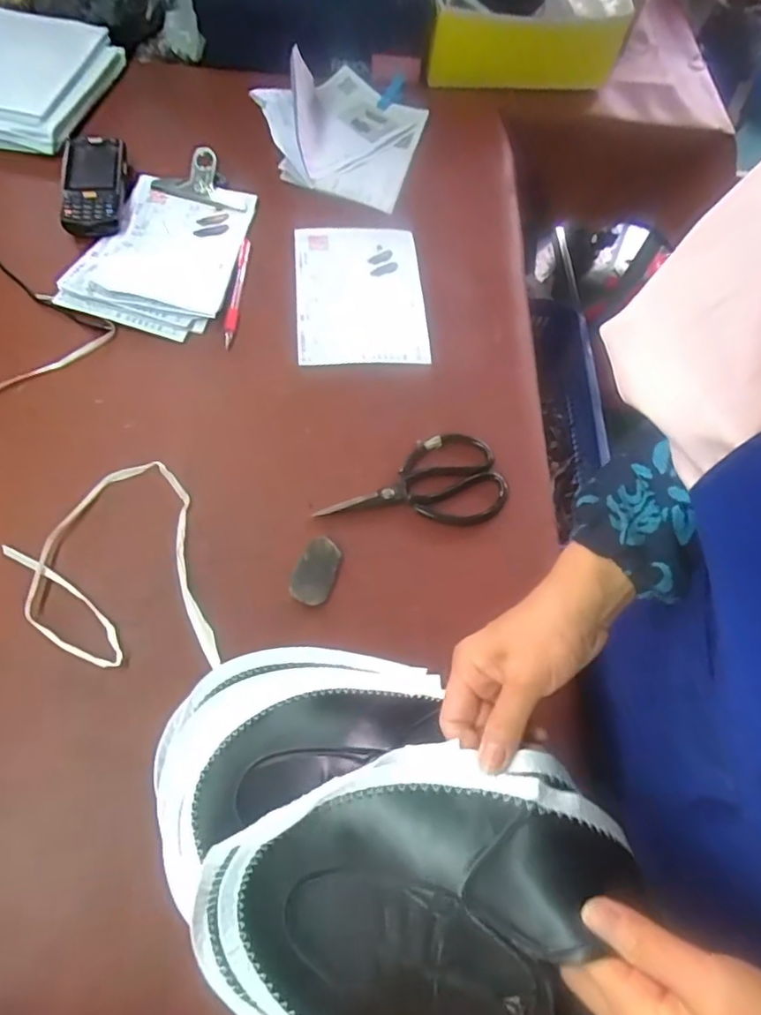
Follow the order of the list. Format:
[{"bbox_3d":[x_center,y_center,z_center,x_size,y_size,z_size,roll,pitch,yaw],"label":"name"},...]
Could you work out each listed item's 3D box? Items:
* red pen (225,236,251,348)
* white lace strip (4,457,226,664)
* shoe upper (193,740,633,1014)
[{"bbox_3d":[-0.167,-0.251,0.697,0.015,0.016,0.156,3,65,-2],"label":"red pen"},{"bbox_3d":[-0.245,0.059,0.536,0.161,0.024,0.205,-14,67,-10],"label":"white lace strip"},{"bbox_3d":[0.022,0.249,0.377,0.272,0.080,0.190,-8,85,18],"label":"shoe upper"}]

